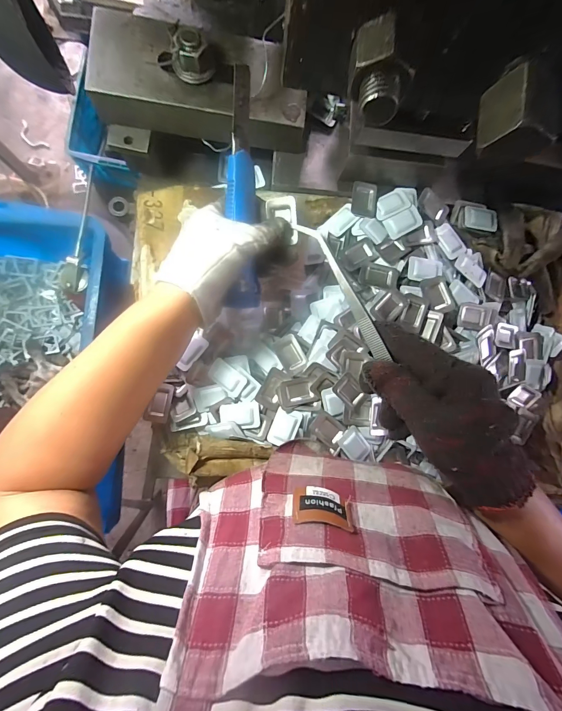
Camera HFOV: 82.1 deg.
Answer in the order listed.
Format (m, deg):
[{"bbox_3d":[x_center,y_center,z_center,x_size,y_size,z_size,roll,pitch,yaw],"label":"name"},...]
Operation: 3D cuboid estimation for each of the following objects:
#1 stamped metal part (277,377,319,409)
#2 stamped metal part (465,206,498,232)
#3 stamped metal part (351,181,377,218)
[{"bbox_3d":[0.017,0.038,0.331,0.039,0.004,0.028,-13,89,-7],"label":"stamped metal part"},{"bbox_3d":[0.227,-0.155,0.366,0.038,0.005,0.027,6,86,-7],"label":"stamped metal part"},{"bbox_3d":[0.092,-0.171,0.356,0.027,0.007,0.040,9,86,-6],"label":"stamped metal part"}]

